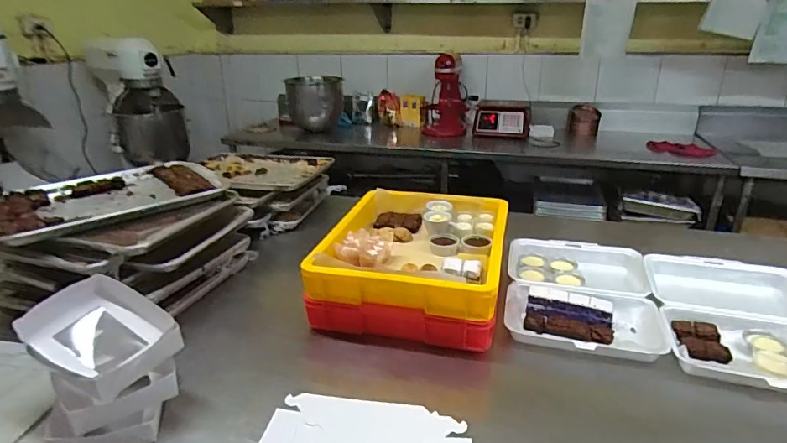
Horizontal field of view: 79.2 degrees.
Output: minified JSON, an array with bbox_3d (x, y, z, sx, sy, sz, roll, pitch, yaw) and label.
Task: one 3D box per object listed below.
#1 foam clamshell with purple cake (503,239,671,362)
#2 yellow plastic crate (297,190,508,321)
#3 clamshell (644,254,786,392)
[{"bbox_3d":[0.389,0.145,0.998,0.288,0.040,0.408,6,23,15],"label":"foam clamshell with purple cake"},{"bbox_3d":[0.054,0.045,1.039,0.359,0.072,0.451,5,23,13],"label":"yellow plastic crate"},{"bbox_3d":[0.657,0.174,0.908,0.277,0.040,0.425,6,23,16],"label":"clamshell"}]

